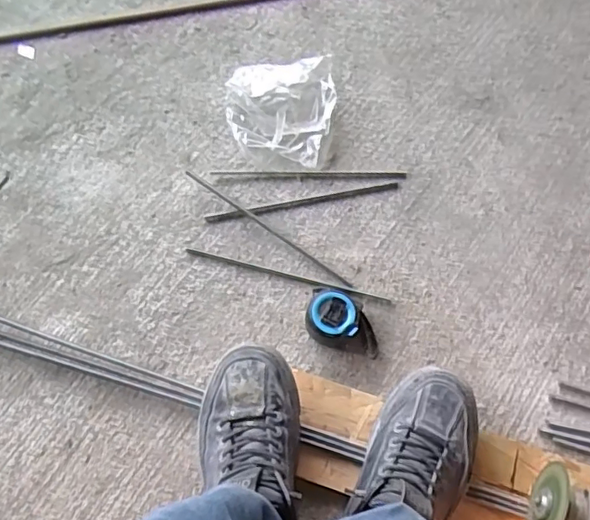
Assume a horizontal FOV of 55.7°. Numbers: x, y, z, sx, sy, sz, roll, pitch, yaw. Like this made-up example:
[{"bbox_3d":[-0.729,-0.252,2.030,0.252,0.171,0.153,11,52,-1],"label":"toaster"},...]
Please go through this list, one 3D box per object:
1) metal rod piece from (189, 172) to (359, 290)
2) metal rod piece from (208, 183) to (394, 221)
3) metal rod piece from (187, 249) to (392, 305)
[{"bbox_3d":[-0.036,-0.042,0.707,0.262,0.005,0.006,35,68,12],"label":"metal rod piece"},{"bbox_3d":[0.012,-0.077,0.736,0.256,0.008,0.012,-11,67,-8],"label":"metal rod piece"},{"bbox_3d":[-0.009,0.018,0.680,0.252,0.004,0.008,15,66,4],"label":"metal rod piece"}]

